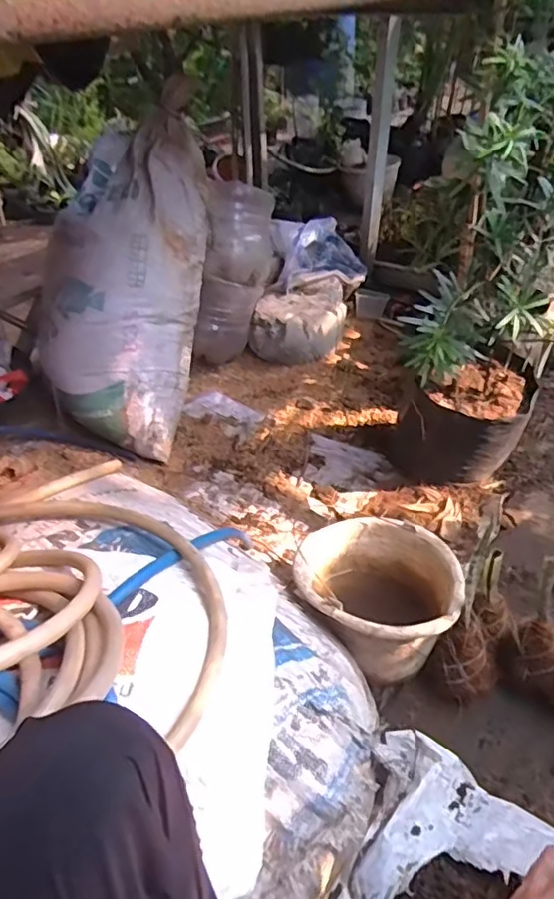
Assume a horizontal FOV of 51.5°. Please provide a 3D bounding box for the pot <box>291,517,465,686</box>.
[{"bbox_3d":[0.146,0.233,0.887,0.228,0.188,0.218,0,40,0],"label":"pot"}]

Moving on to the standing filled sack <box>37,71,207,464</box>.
[{"bbox_3d":[-0.356,-0.393,1.314,0.342,0.768,0.242,12,9,15],"label":"standing filled sack"}]

